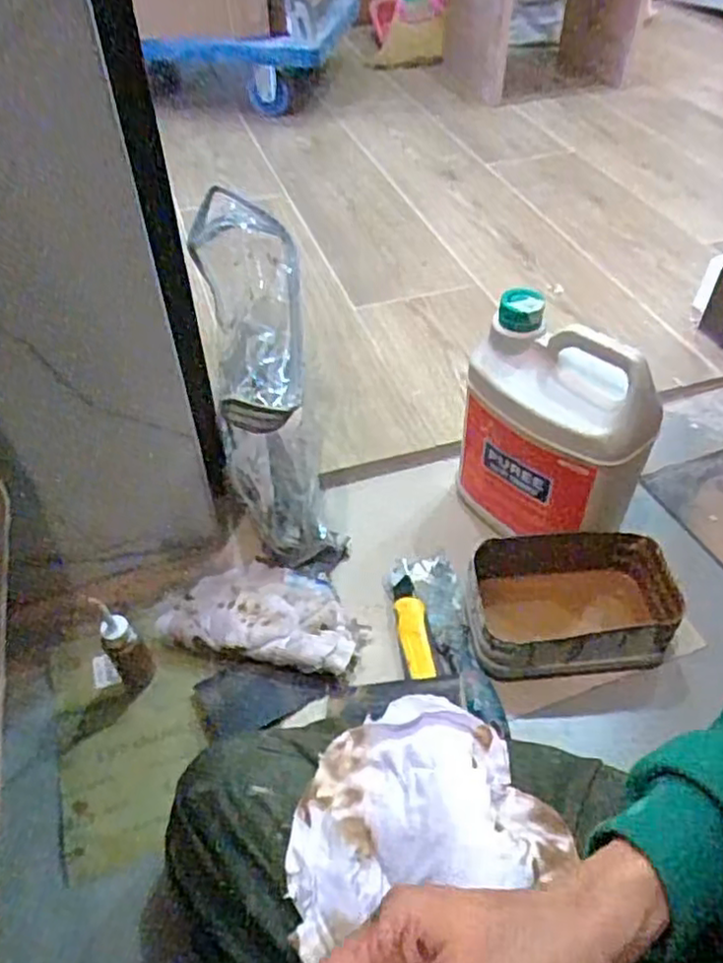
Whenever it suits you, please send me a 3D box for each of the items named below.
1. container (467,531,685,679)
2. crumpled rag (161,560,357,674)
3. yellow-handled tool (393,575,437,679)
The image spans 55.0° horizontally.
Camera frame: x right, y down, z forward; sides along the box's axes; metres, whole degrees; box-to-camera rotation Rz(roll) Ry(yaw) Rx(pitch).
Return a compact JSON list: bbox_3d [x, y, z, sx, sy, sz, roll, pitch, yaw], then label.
[{"bbox_3d":[0.197,0.114,0.645,0.189,0.073,0.116,0,47,1],"label":"container"},{"bbox_3d":[-0.094,0.123,0.672,0.180,0.035,0.105,9,48,9],"label":"crumpled rag"},{"bbox_3d":[0.048,0.137,0.654,0.028,0.019,0.112,-4,47,-3],"label":"yellow-handled tool"}]

